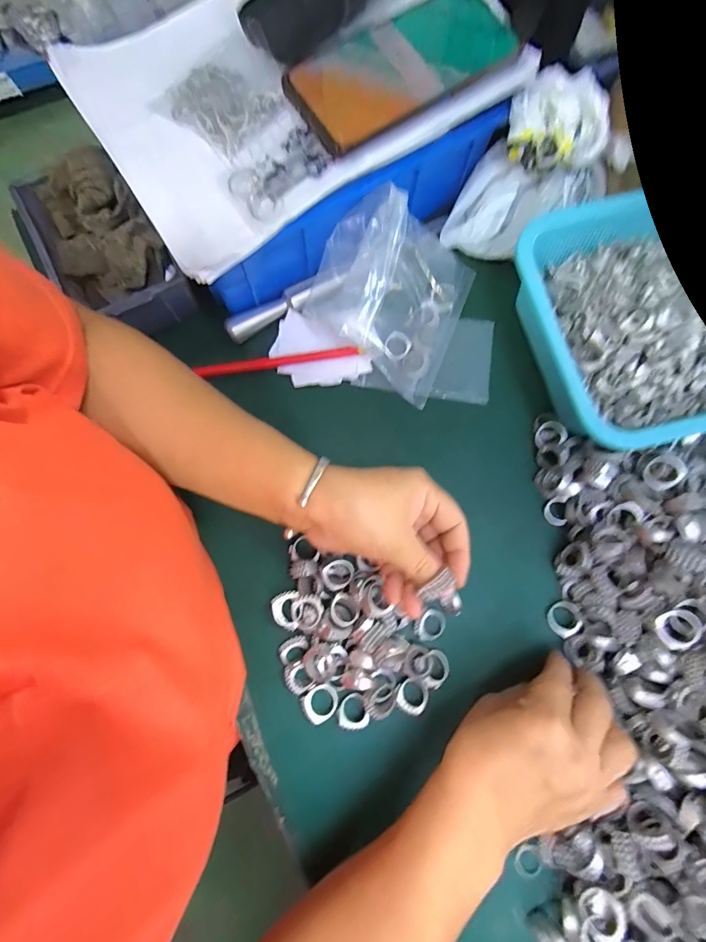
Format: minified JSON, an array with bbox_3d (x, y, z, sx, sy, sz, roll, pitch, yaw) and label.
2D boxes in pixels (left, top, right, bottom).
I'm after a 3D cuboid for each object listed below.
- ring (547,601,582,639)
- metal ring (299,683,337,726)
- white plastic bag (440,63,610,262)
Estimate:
[{"bbox_3d":[0.170,0.118,0.307,0.026,0.007,0.022,-40,82,-8],"label":"ring"},{"bbox_3d":[-0.025,0.175,0.290,0.027,0.010,0.023,-29,81,-7],"label":"metal ring"},{"bbox_3d":[0.156,-0.252,0.328,0.093,0.086,0.097,42,81,7],"label":"white plastic bag"}]

